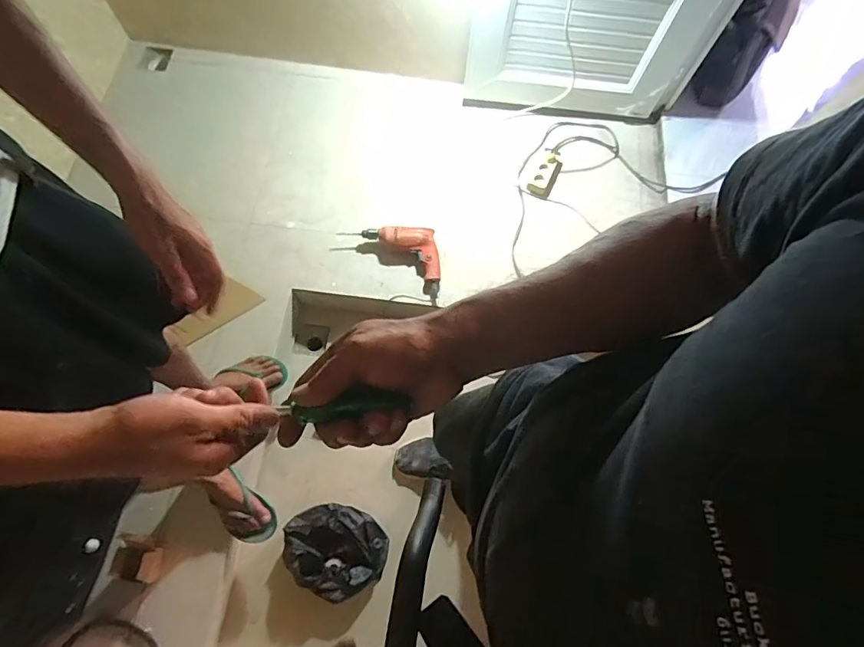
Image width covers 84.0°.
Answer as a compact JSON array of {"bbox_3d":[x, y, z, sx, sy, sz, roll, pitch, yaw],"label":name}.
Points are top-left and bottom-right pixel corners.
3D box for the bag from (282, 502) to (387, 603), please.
[{"bbox_3d":[-0.254,0.594,1.264,0.264,0.090,0.220,31,73,10],"label":"bag"}]

